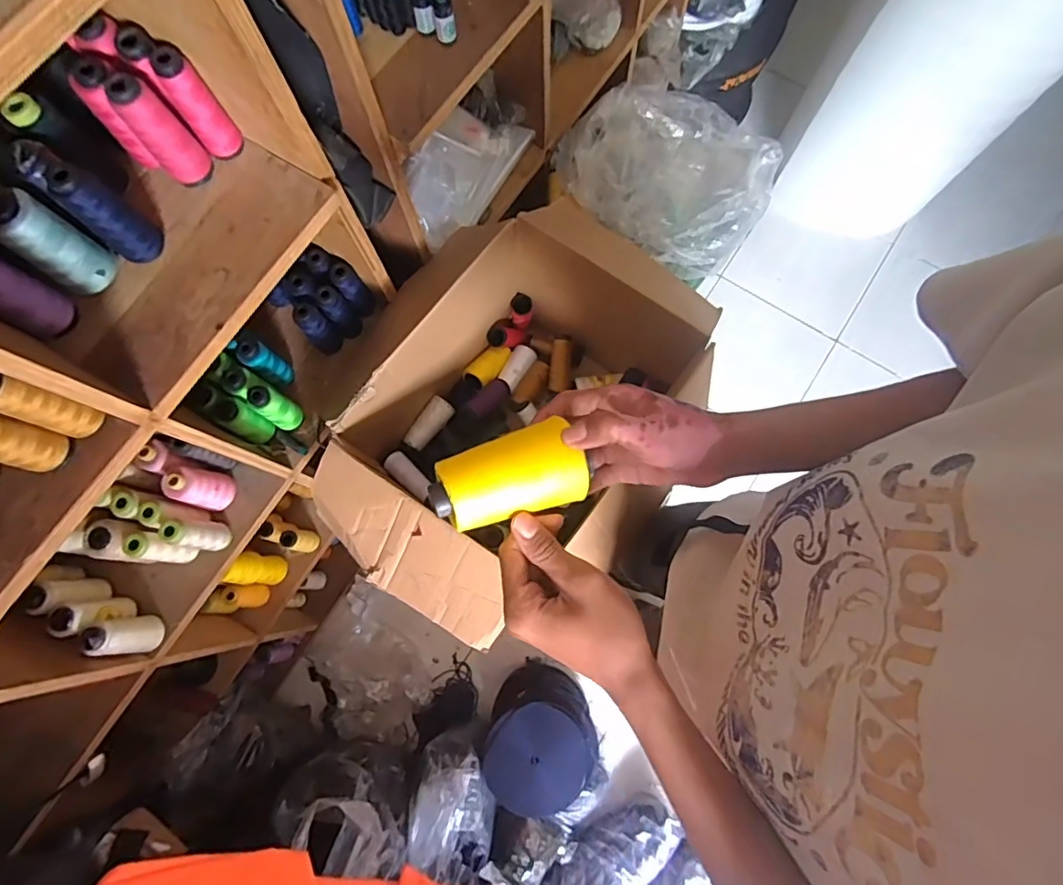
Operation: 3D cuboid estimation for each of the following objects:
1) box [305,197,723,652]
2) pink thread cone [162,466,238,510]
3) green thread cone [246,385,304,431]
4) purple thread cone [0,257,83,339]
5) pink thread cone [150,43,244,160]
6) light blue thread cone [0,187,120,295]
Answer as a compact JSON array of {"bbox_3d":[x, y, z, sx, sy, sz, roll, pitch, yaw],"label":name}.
[{"bbox_3d":[-0.029,-0.044,0.906,0.469,0.321,0.679,27,77,7],"label":"box"},{"bbox_3d":[-0.498,0.067,0.807,0.050,0.100,0.056,18,76,5],"label":"pink thread cone"},{"bbox_3d":[-0.401,-0.055,0.837,0.048,0.103,0.042,31,78,8],"label":"green thread cone"},{"bbox_3d":[-0.515,-0.150,0.524,0.039,0.119,0.051,29,78,8],"label":"purple thread cone"},{"bbox_3d":[-0.365,-0.373,0.587,0.041,0.111,0.039,-33,77,-7],"label":"pink thread cone"},{"bbox_3d":[-0.487,-0.203,0.545,0.047,0.105,0.055,31,78,8],"label":"light blue thread cone"}]

